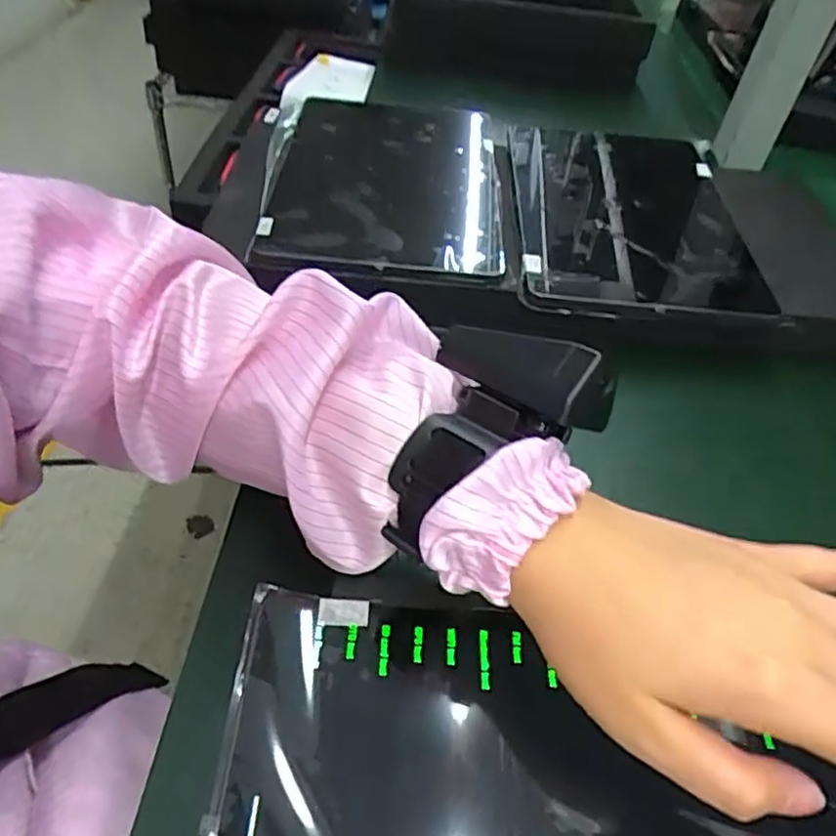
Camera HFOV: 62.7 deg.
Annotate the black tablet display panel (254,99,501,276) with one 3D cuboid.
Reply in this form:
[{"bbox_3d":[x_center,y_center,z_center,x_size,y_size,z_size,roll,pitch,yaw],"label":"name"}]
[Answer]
[{"bbox_3d":[-0.023,-0.177,0.513,0.167,0.020,0.221,2,49,-5],"label":"black tablet display panel"}]

